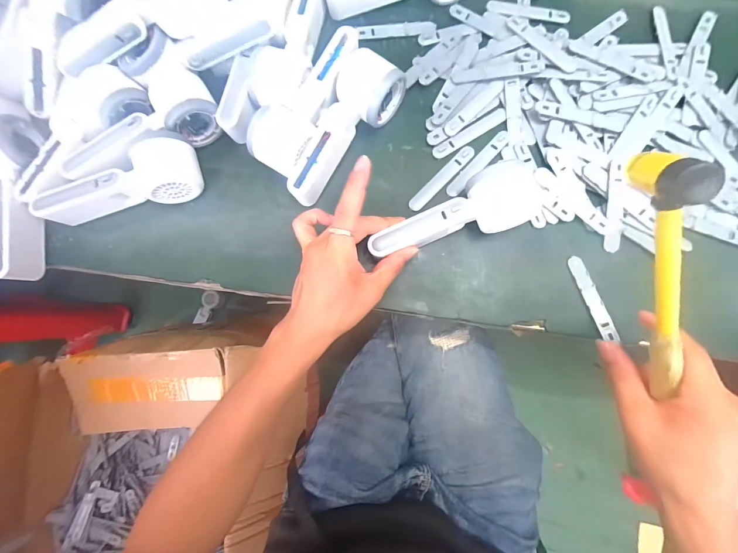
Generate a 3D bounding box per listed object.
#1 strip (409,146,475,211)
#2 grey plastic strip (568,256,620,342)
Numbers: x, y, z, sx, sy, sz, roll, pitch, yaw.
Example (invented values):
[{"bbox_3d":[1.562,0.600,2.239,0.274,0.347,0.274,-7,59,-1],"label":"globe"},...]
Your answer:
[{"bbox_3d":[0.079,-0.108,0.362,0.093,0.004,0.015,-45,85,-2],"label":"strip"},{"bbox_3d":[0.226,0.022,0.337,0.014,0.004,0.088,-20,80,0],"label":"grey plastic strip"}]

